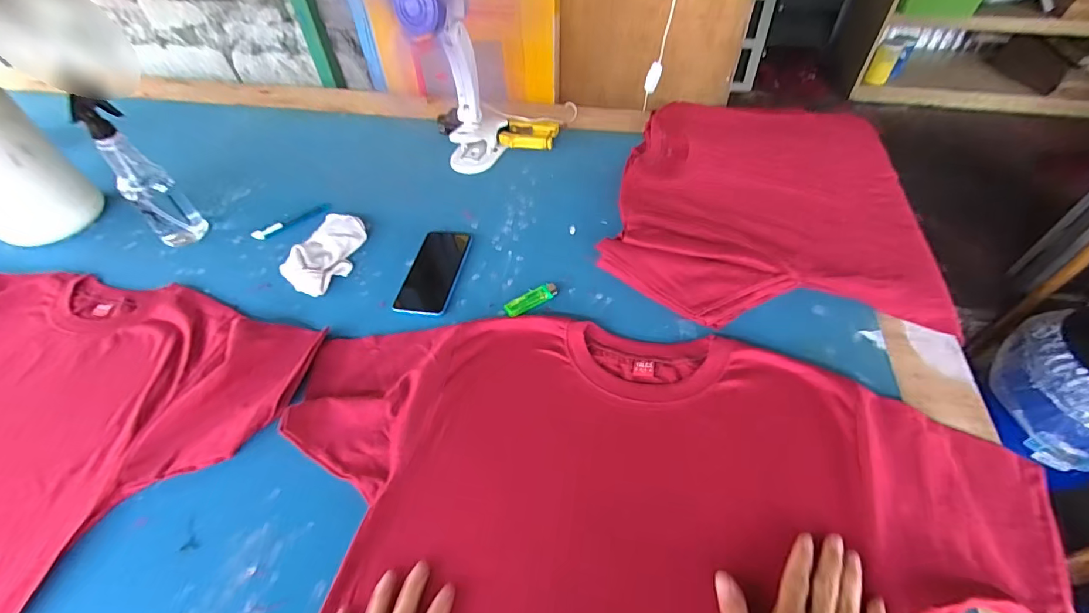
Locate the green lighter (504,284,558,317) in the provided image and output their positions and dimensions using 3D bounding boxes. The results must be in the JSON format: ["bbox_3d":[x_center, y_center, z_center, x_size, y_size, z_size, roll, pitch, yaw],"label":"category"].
[{"bbox_3d":[-0.019,-0.009,0.650,0.078,0.012,0.021,-26,53,-19],"label":"green lighter"}]

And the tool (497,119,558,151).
[{"bbox_3d":[-0.029,-0.330,0.901,0.109,0.035,0.058,5,50,6],"label":"tool"}]

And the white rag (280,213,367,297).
[{"bbox_3d":[-0.336,-0.088,0.715,0.081,0.033,0.158,11,50,11],"label":"white rag"}]

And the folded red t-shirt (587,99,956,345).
[{"bbox_3d":[0.359,-0.192,0.768,0.464,0.050,0.566,10,49,8],"label":"folded red t-shirt"}]

